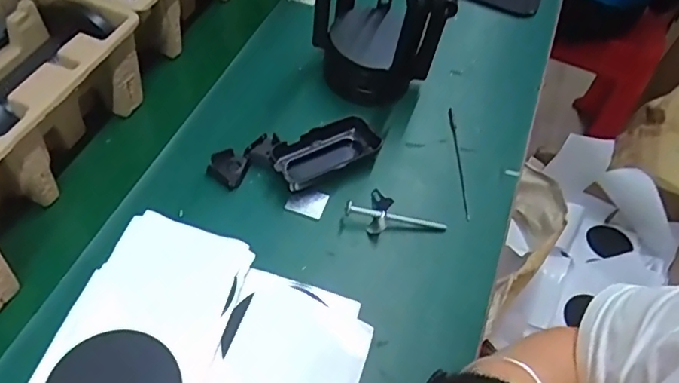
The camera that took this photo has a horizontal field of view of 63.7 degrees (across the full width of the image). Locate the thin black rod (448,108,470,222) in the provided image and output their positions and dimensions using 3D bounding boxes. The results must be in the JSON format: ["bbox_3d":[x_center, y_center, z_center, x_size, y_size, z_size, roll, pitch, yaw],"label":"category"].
[{"bbox_3d":[0.126,-0.033,0.583,0.006,0.007,0.148,2,54,-1],"label":"thin black rod"}]

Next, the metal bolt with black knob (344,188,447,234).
[{"bbox_3d":[0.054,0.020,0.529,0.098,0.019,0.044,13,54,-9],"label":"metal bolt with black knob"}]

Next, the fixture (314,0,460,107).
[{"bbox_3d":[0.045,-0.183,0.592,0.135,0.143,0.104,29,55,14],"label":"fixture"}]

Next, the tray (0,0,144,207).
[{"bbox_3d":[-0.296,-0.079,0.496,0.146,0.097,0.226,20,53,7],"label":"tray"}]

